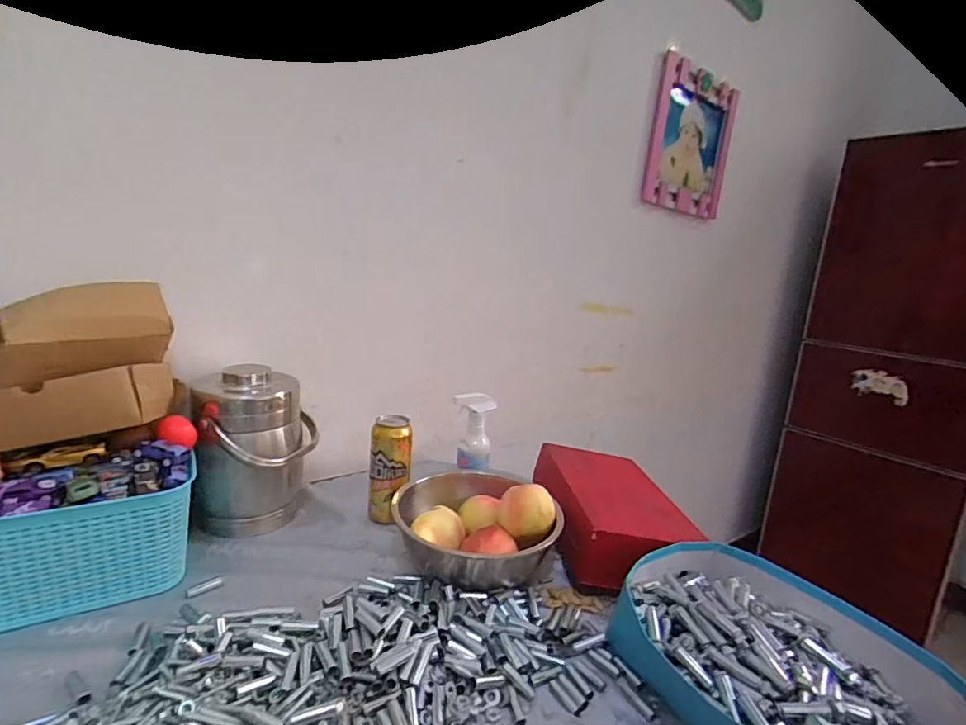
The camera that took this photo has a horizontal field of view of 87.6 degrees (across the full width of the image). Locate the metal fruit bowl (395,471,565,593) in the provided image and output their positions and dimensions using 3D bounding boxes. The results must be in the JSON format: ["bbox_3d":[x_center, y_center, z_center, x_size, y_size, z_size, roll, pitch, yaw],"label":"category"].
[{"bbox_3d":[-0.009,0.235,0.715,0.228,0.111,0.176,-1,14,-29],"label":"metal fruit bowl"}]

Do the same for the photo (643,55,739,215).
[{"bbox_3d":[0.581,-0.602,1.403,0.362,0.350,0.030,-1,15,-35],"label":"photo"}]

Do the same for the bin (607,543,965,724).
[{"bbox_3d":[0.295,0.316,0.534,0.258,0.102,0.313,-3,15,-33],"label":"bin"}]

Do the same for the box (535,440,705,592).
[{"bbox_3d":[0.206,0.240,0.818,0.189,0.102,0.297,4,12,-8],"label":"box"}]

